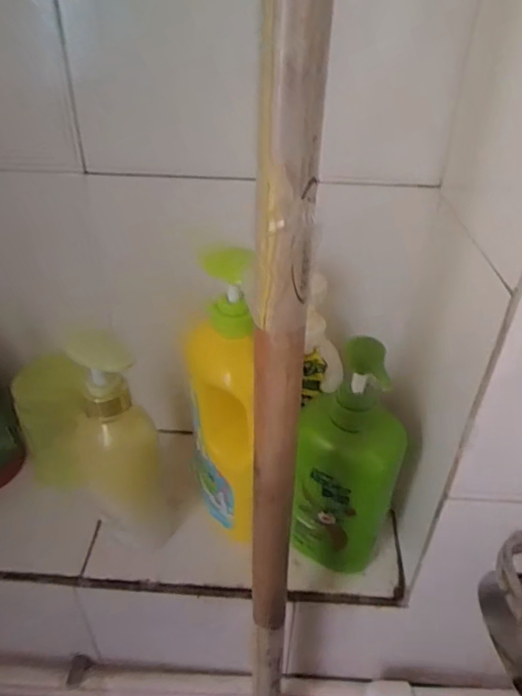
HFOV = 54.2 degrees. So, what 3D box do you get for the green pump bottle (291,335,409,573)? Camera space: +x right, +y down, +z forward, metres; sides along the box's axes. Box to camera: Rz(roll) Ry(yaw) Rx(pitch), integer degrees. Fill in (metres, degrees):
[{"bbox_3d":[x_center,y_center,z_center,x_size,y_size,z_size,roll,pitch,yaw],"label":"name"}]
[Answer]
[{"bbox_3d":[0.066,0.096,0.415,0.092,0.217,0.060,12,35,14],"label":"green pump bottle"}]

